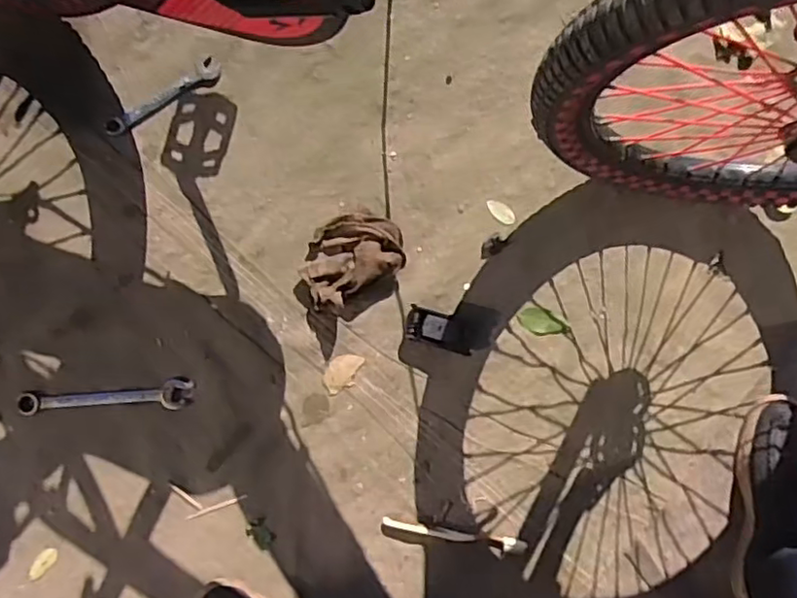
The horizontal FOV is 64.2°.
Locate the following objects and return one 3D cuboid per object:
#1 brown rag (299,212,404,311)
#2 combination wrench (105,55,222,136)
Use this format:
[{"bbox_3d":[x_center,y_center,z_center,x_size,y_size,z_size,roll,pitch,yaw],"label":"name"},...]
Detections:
[{"bbox_3d":[-0.056,-0.052,0.741,0.123,0.039,0.087,-31,95,-4],"label":"brown rag"},{"bbox_3d":[-0.269,-0.232,0.732,0.144,0.012,0.029,-34,95,-4],"label":"combination wrench"}]

